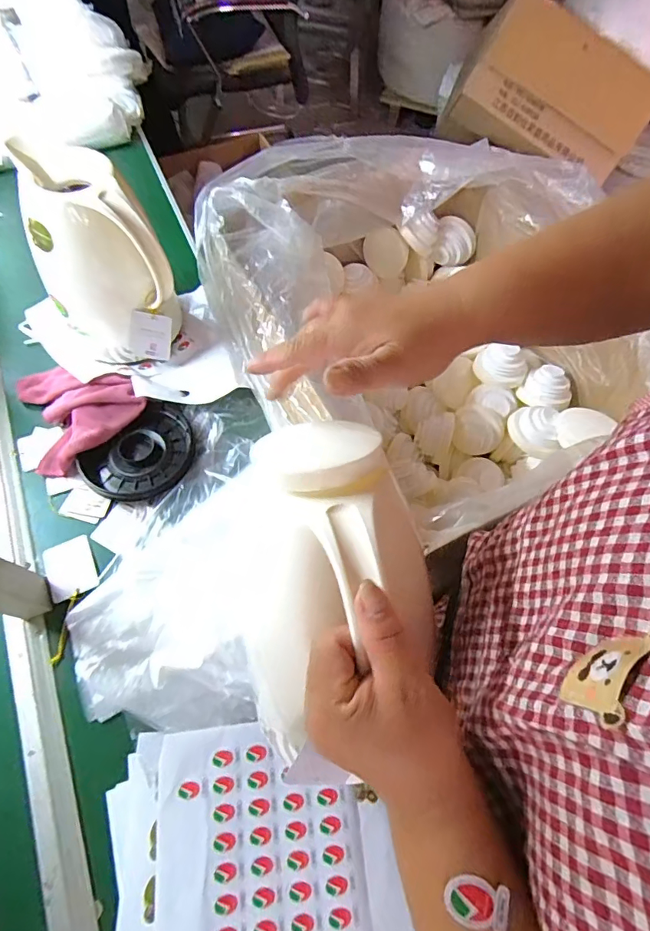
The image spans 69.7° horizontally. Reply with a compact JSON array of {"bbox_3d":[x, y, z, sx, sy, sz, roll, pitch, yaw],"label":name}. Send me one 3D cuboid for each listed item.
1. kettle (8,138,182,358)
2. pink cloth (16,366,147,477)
[{"bbox_3d":[-0.284,-0.245,0.587,0.134,0.234,0.160,-35,69,-14],"label":"kettle"},{"bbox_3d":[-0.335,-0.084,0.623,0.147,0.037,0.164,-35,69,-14],"label":"pink cloth"}]

